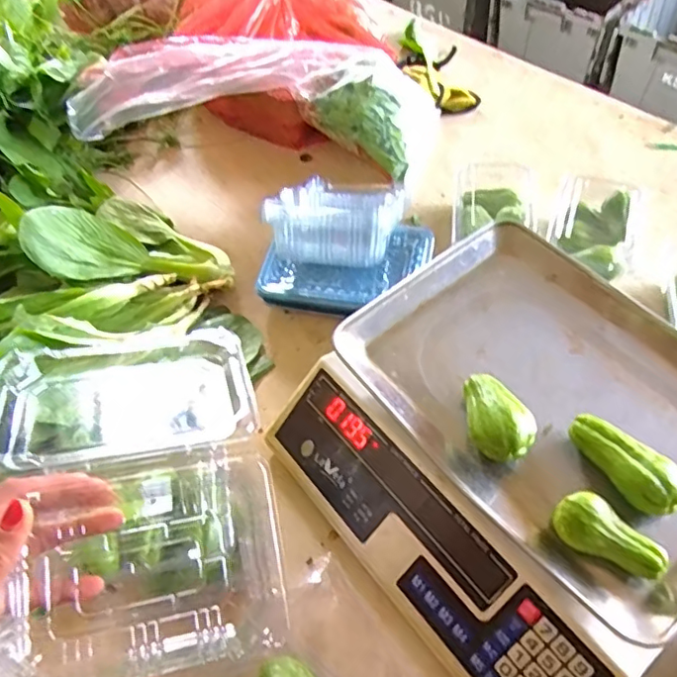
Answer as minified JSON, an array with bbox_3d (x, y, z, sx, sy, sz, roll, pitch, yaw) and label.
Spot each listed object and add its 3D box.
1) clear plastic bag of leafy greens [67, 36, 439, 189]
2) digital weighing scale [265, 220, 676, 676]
[{"bbox_3d":[-0.105,-0.320,0.782,0.464,0.117,0.176,7,57,10],"label":"clear plastic bag of leafy greens"},{"bbox_3d":[0.154,0.082,0.491,0.321,0.126,0.326,-35,60,-18],"label":"digital weighing scale"}]

